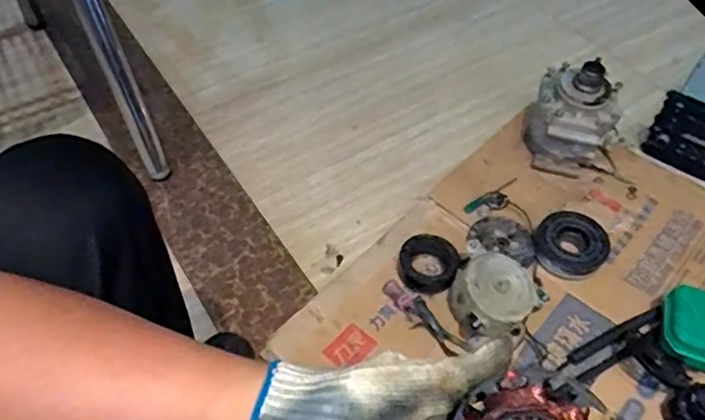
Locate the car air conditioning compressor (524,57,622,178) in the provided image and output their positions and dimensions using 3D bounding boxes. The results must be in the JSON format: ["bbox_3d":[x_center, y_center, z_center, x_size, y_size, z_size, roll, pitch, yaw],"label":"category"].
[{"bbox_3d":[0.366,-0.160,1.019,0.143,0.174,0.128,22,52,17],"label":"car air conditioning compressor"}]

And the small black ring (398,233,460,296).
[{"bbox_3d":[0.114,0.080,0.901,0.088,0.030,0.090,0,49,-1],"label":"small black ring"}]

